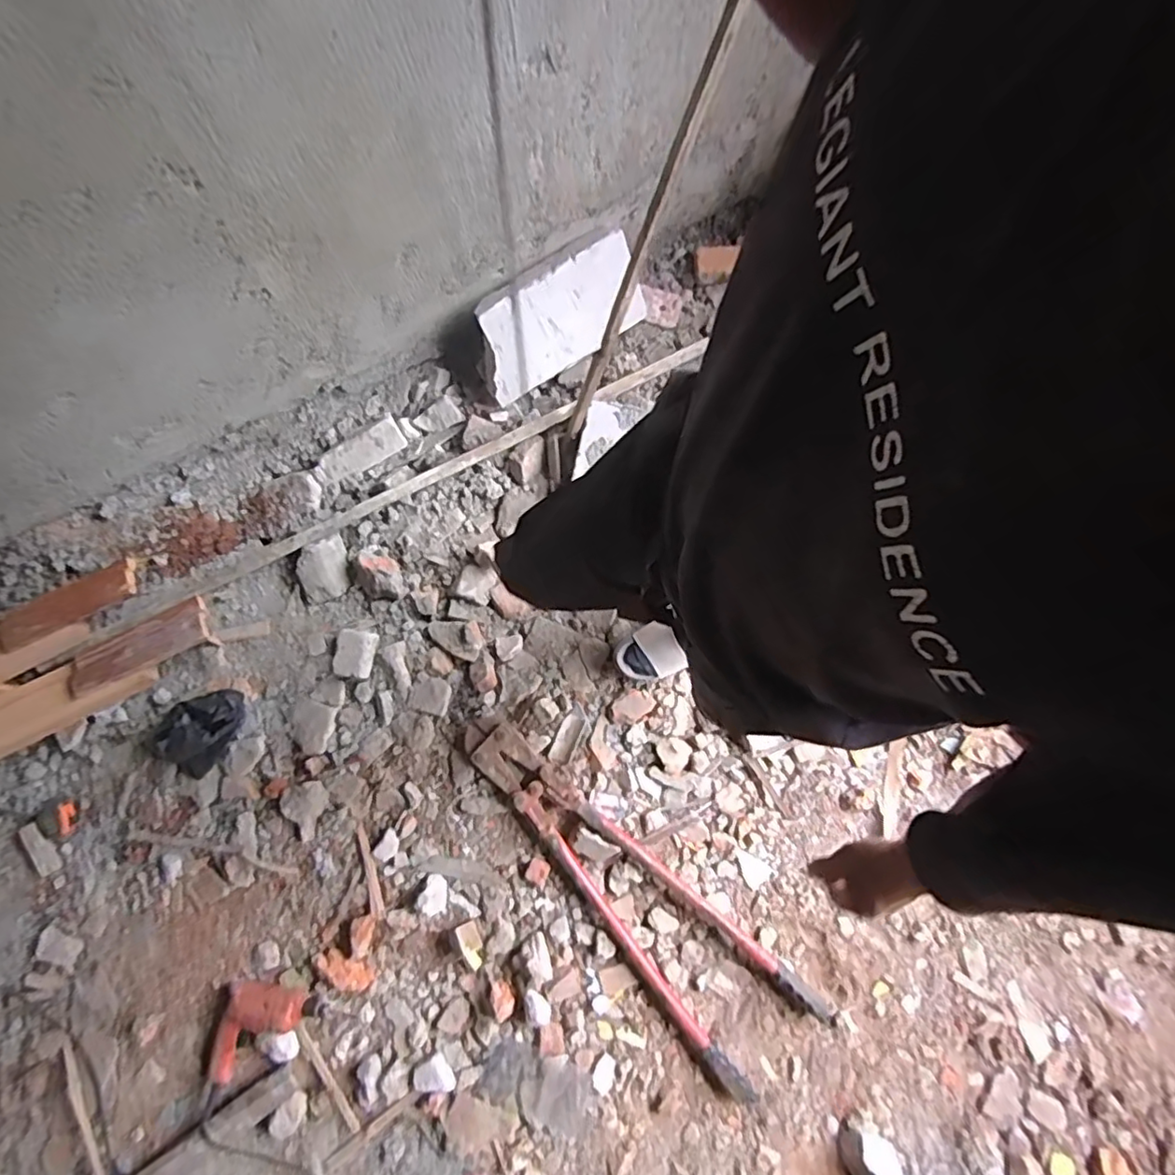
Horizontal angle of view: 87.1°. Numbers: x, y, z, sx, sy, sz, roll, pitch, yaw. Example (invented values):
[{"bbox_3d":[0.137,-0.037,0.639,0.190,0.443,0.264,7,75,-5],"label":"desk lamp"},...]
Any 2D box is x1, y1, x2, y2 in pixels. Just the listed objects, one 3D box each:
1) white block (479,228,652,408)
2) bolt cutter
[{"bbox_3d":[-0.063,-0.583,1.331,0.390,0.206,0.080,-32,43,-5],"label":"white block"},{"bbox_3d":[0.081,0.618,1.221,0.849,0.050,0.239,43,83,8],"label":"bolt cutter"}]

